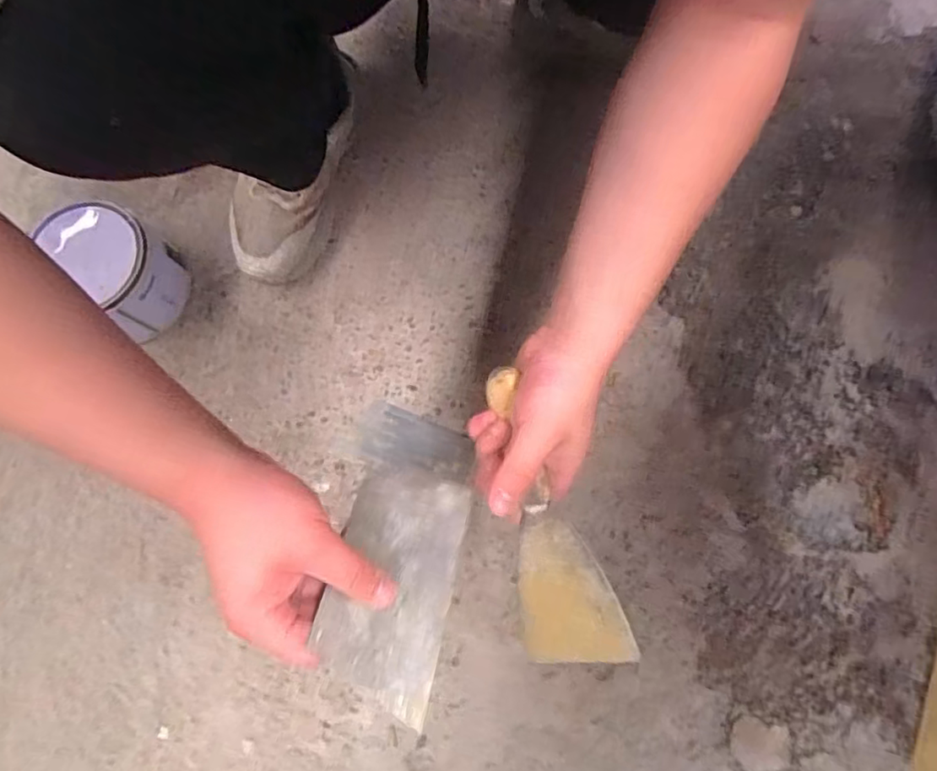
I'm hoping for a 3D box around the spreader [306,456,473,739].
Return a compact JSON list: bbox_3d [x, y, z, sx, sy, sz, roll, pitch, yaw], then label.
[{"bbox_3d":[-0.045,0.117,0.364,0.073,0.004,0.144,16,54,-3],"label":"spreader"}]

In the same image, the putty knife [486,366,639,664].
[{"bbox_3d":[0.050,0.100,0.409,0.078,0.023,0.180,-37,66,38],"label":"putty knife"}]

